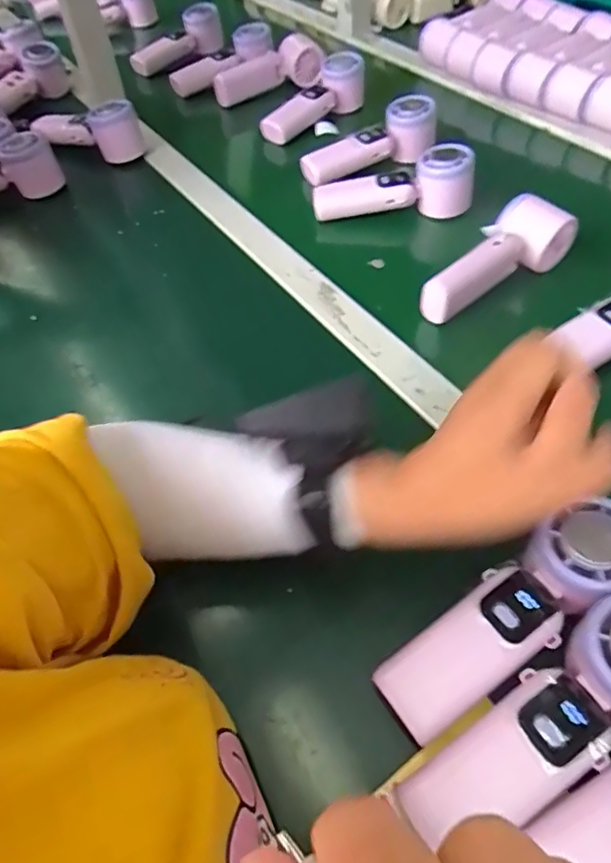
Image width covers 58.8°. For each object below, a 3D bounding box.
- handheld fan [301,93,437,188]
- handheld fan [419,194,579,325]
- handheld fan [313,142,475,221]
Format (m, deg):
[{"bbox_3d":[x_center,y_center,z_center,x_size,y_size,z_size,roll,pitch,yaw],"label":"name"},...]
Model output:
[{"bbox_3d":[0.074,-0.334,0.639,0.165,0.056,0.045,-20,49,7],"label":"handheld fan"},{"bbox_3d":[0.175,-0.149,0.489,0.057,0.067,0.156,35,61,30],"label":"handheld fan"},{"bbox_3d":[0.092,-0.258,0.575,0.164,0.060,0.057,-2,50,4],"label":"handheld fan"}]

